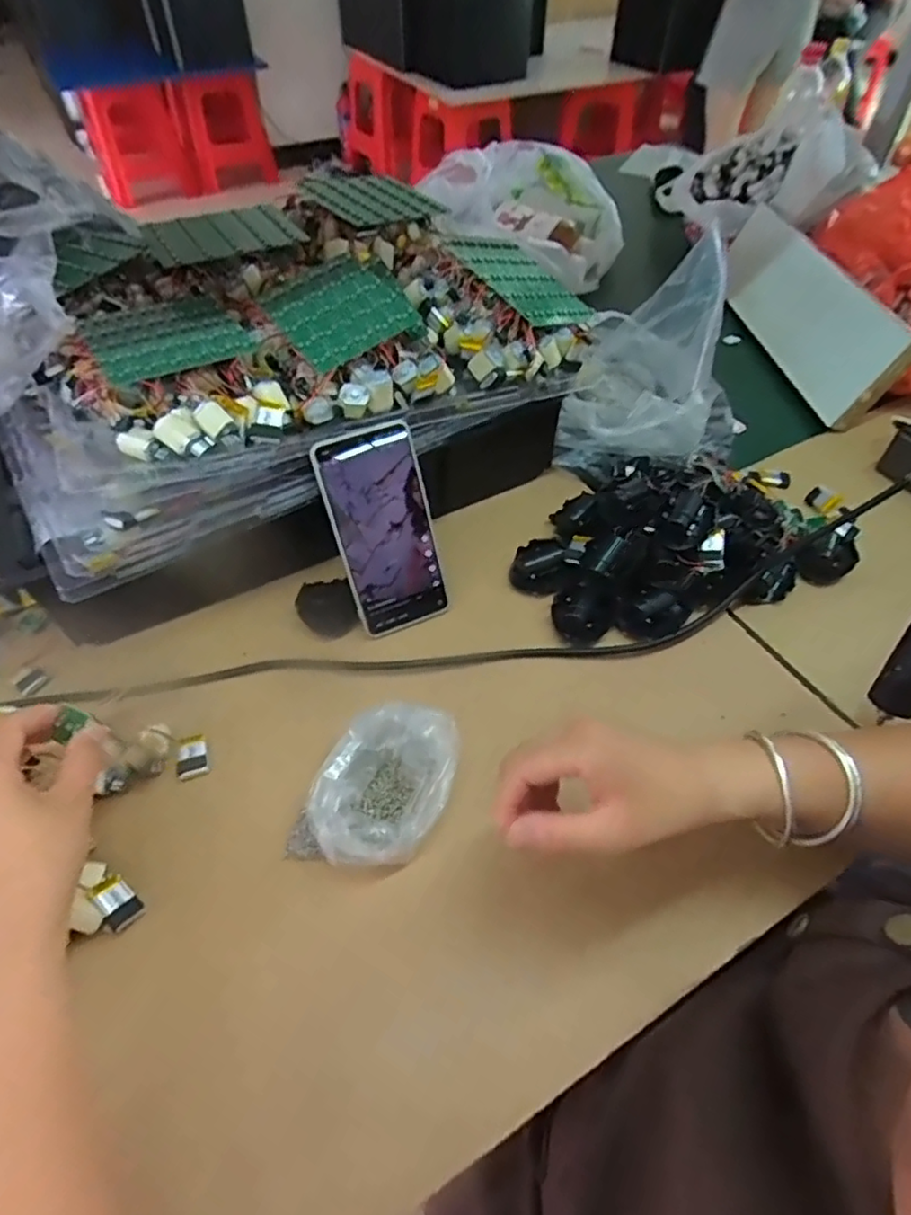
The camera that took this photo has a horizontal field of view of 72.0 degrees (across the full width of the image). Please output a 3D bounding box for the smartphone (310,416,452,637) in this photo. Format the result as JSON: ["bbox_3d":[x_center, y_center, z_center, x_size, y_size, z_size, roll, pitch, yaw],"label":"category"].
[{"bbox_3d":[-0.055,-0.060,0.509,0.083,0.166,0.010,-21,28,-16],"label":"smartphone"}]

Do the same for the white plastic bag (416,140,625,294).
[{"bbox_3d":[0.110,-0.637,1.013,0.342,0.100,0.252,37,60,25],"label":"white plastic bag"}]

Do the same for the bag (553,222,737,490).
[{"bbox_3d":[0.214,-0.245,0.628,0.174,0.191,0.202,16,53,12],"label":"bag"}]

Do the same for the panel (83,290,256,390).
[{"bbox_3d":[-0.230,-0.218,0.495,0.111,0.008,0.140,-27,52,-24],"label":"panel"}]

